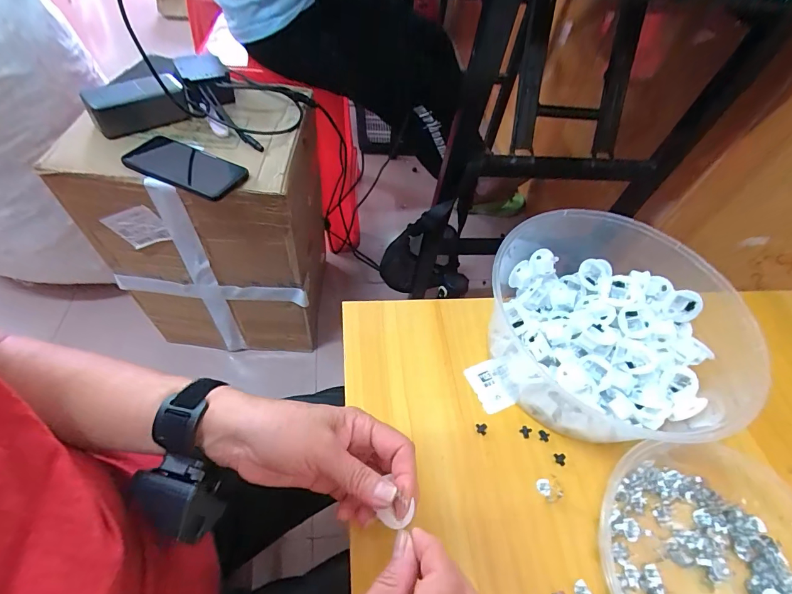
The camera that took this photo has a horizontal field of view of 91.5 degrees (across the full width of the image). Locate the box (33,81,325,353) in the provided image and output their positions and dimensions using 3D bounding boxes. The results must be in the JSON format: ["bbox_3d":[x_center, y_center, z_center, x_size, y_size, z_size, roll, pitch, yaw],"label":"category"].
[{"bbox_3d":[-0.333,-0.119,0.771,0.329,0.488,0.255,8,54,0],"label":"box"}]

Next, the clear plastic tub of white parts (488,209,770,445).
[{"bbox_3d":[0.202,0.027,0.381,0.220,0.105,0.205,3,54,-4],"label":"clear plastic tub of white parts"}]

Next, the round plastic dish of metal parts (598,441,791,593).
[{"bbox_3d":[0.261,0.208,0.296,0.182,0.039,0.191,3,54,-4],"label":"round plastic dish of metal parts"}]

